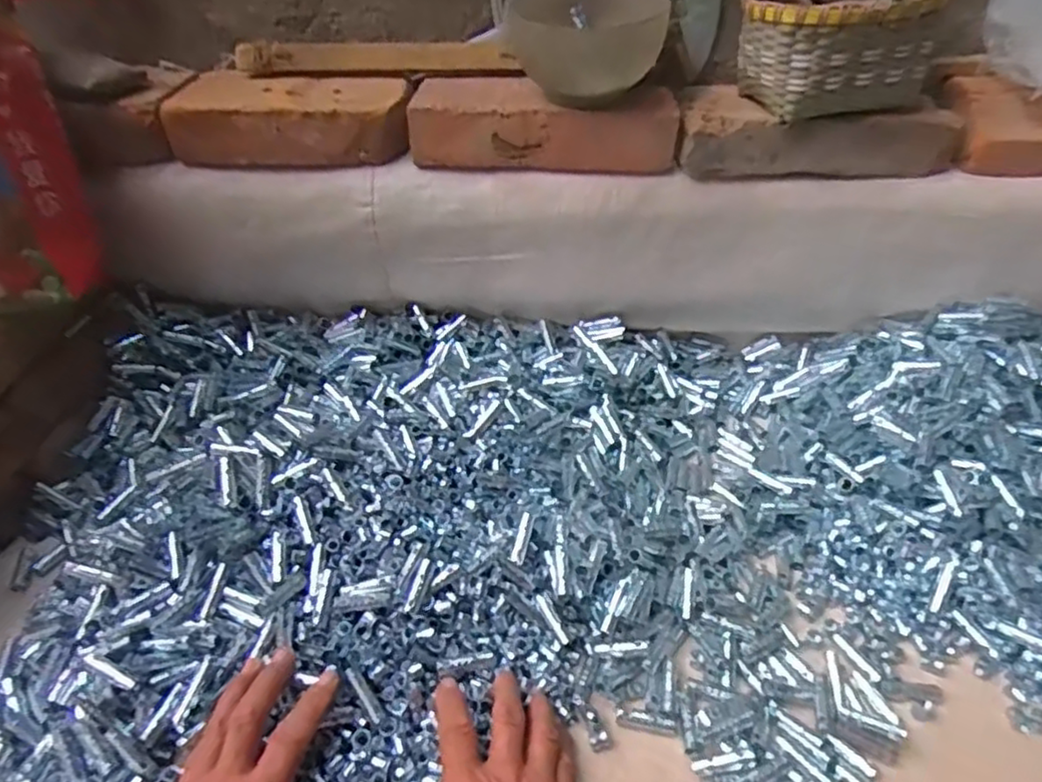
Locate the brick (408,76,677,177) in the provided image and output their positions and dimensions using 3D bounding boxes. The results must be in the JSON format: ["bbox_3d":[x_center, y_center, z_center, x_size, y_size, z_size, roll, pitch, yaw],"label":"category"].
[{"bbox_3d":[0.021,-0.243,0.628,0.238,0.062,0.082,5,41,7],"label":"brick"}]

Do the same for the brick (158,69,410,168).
[{"bbox_3d":[-0.213,-0.260,0.655,0.222,0.060,0.100,6,41,8],"label":"brick"}]

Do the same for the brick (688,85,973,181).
[{"bbox_3d":[0.264,-0.239,0.626,0.238,0.051,0.099,2,41,3],"label":"brick"}]

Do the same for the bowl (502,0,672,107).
[{"bbox_3d":[0.058,-0.306,0.600,0.128,0.068,0.138,0,41,0],"label":"bowl"}]

